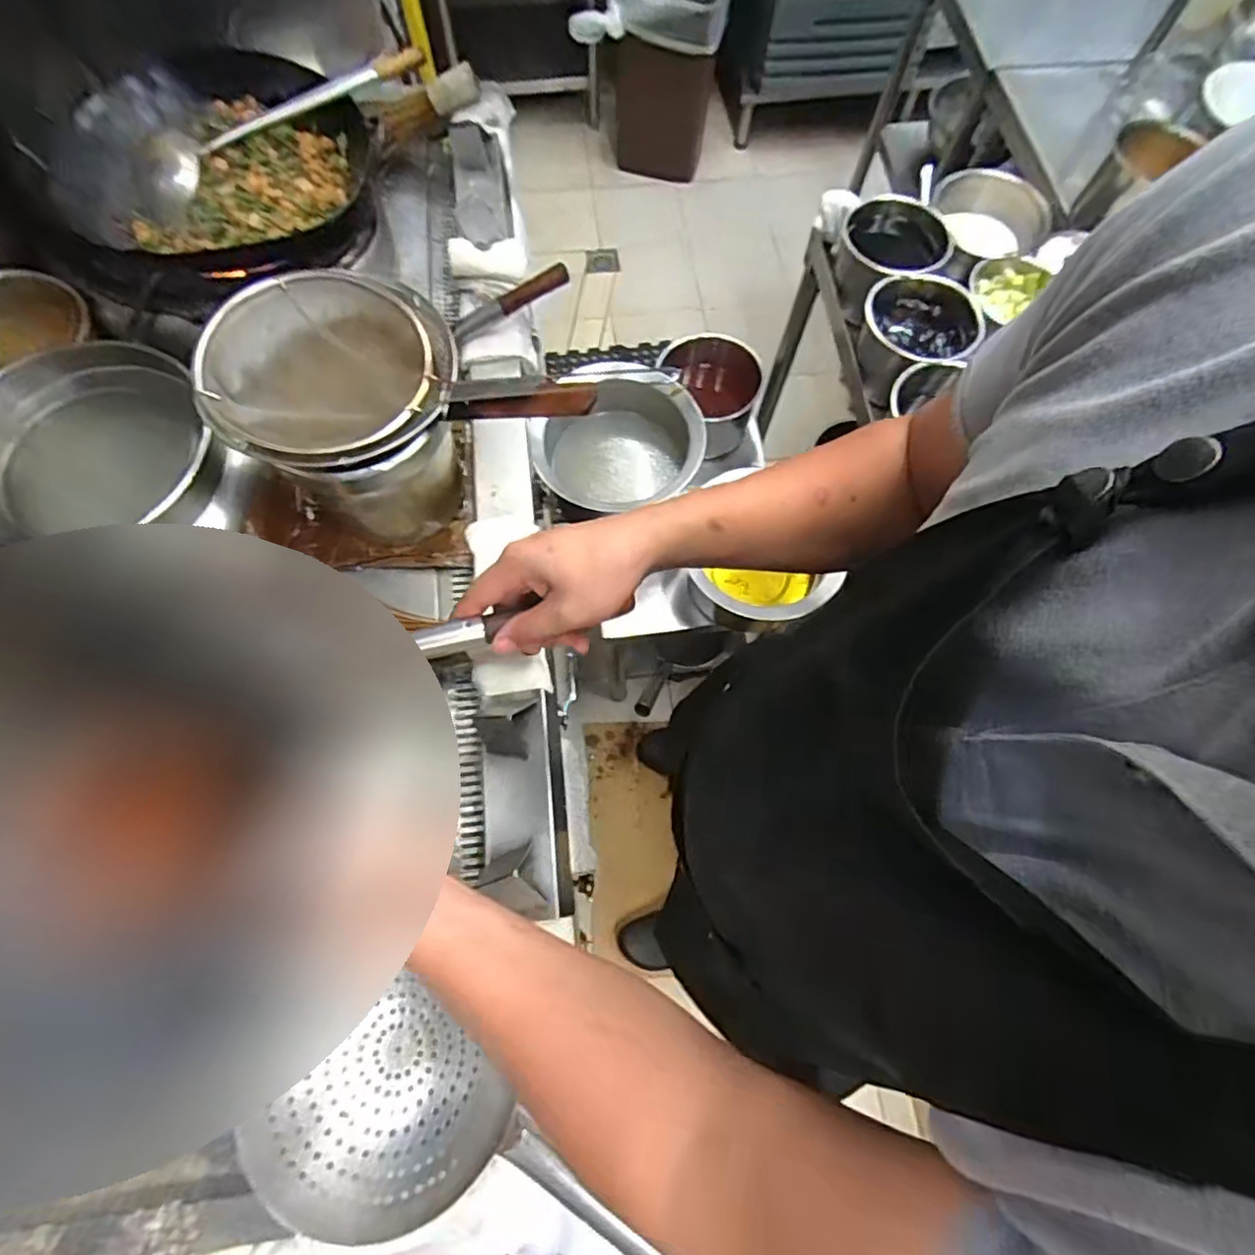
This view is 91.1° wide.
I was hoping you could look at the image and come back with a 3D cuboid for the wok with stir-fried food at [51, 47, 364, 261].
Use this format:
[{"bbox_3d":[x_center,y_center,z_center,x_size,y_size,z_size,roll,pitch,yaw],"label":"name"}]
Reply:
[{"bbox_3d":[-0.596,-0.653,0.874,0.382,0.102,0.378,0,69,-1],"label":"wok with stir-fried food"}]

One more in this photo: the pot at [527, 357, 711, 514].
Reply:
[{"bbox_3d":[-0.017,-0.302,1.014,0.274,0.125,0.244,-18,71,-8],"label":"pot"}]

